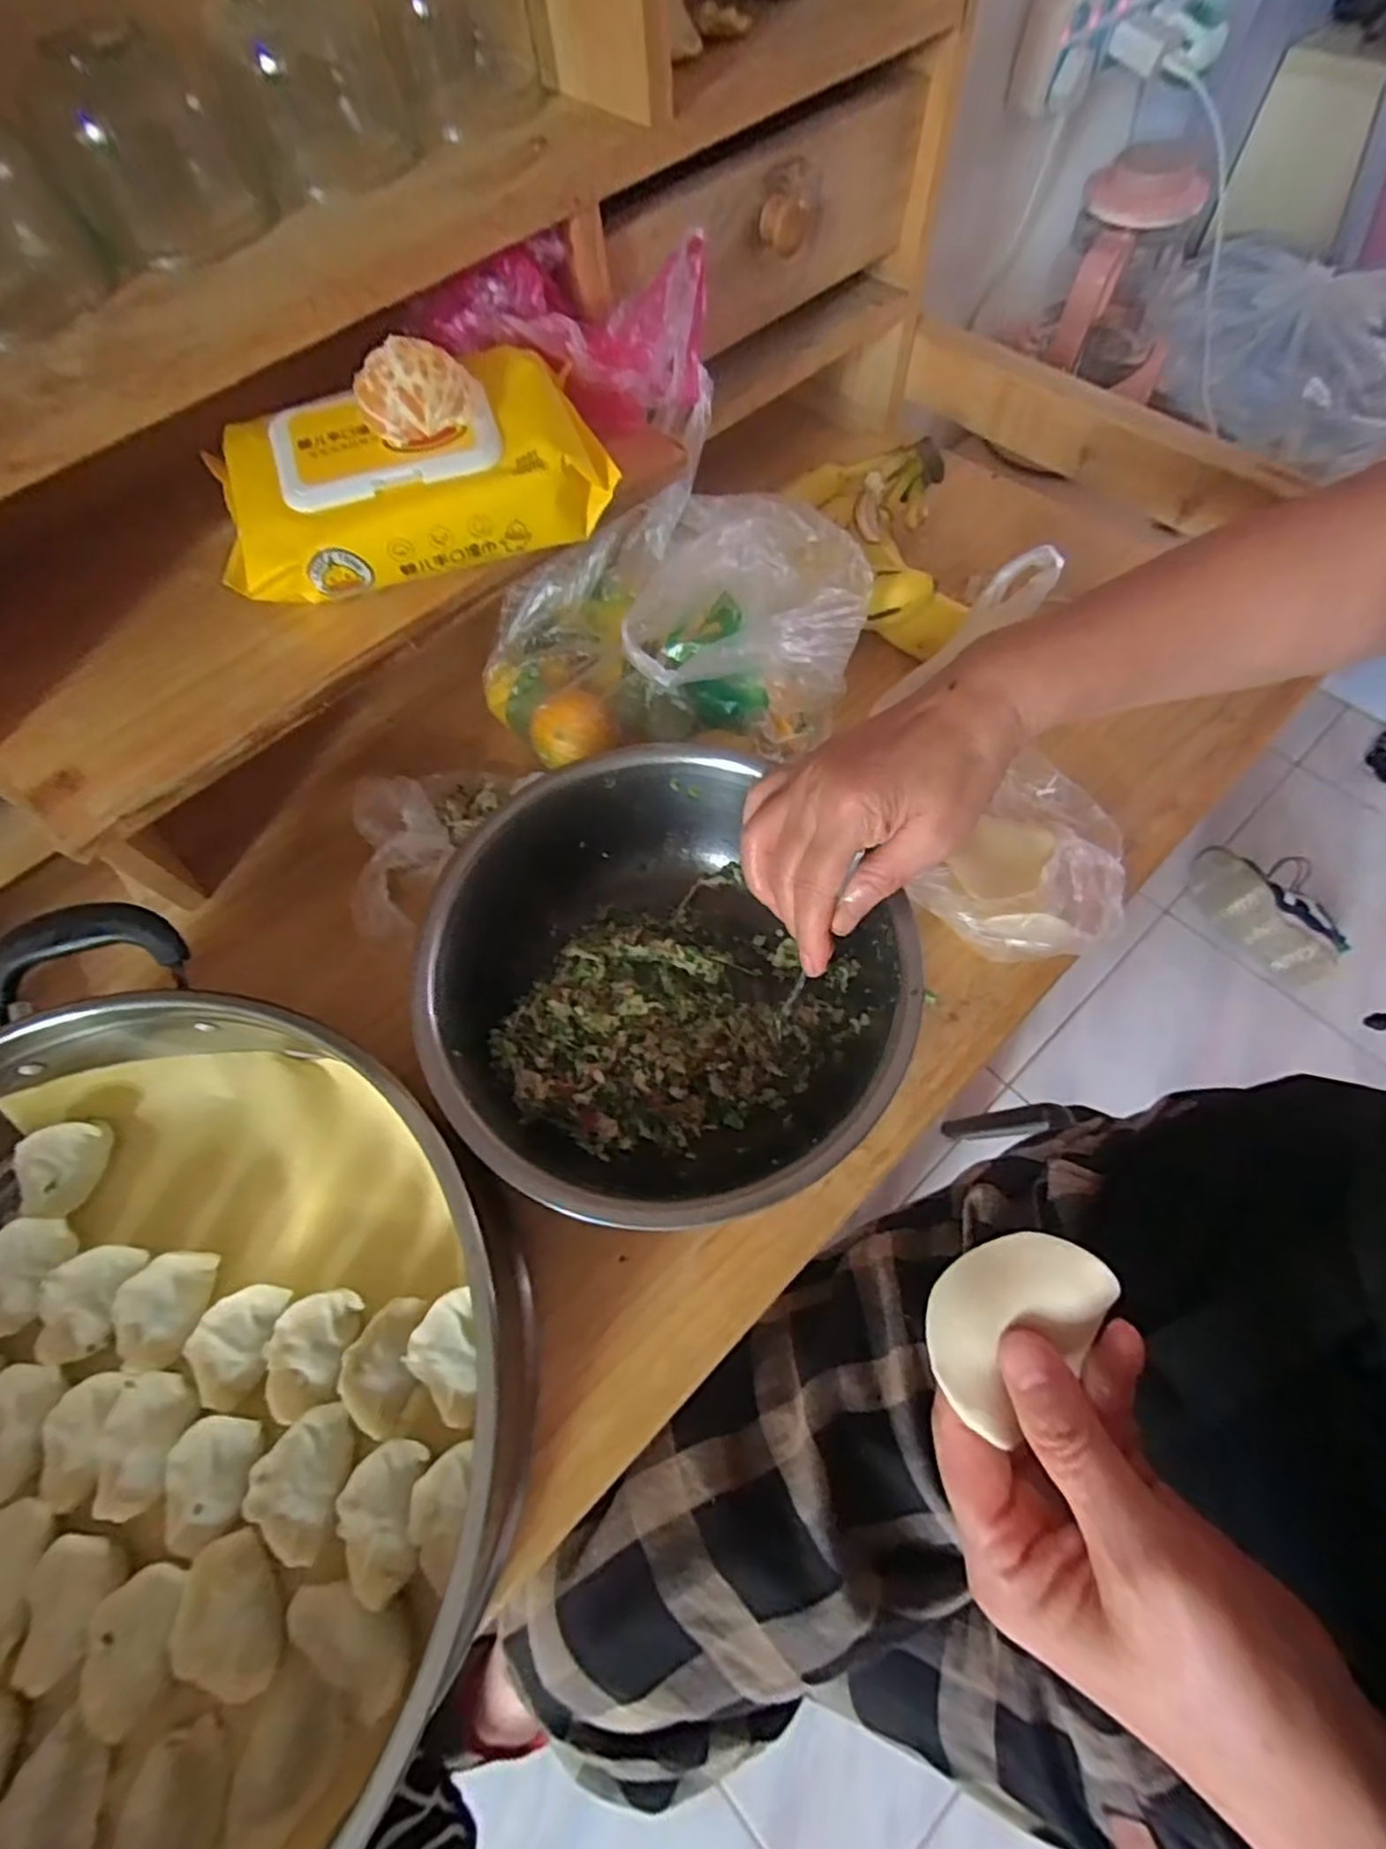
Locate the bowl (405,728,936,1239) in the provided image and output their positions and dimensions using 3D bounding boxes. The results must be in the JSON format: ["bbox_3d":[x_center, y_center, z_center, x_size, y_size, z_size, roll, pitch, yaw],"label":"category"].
[{"bbox_3d":[-0.017,0.033,0.348,0.201,0.079,0.216,-1,64,3],"label":"bowl"}]

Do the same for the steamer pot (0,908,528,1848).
[{"bbox_3d":[-0.235,0.202,0.281,0.316,0.096,0.308,-1,64,3],"label":"steamer pot"}]

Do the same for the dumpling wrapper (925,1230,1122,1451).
[{"bbox_3d":[0.102,0.124,0.223,0.061,0.011,0.044,-33,67,-12],"label":"dumpling wrapper"}]

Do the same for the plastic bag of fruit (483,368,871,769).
[{"bbox_3d":[-0.010,-0.169,0.410,0.209,0.088,0.170,-30,66,-10],"label":"plastic bag of fruit"}]

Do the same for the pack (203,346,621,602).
[{"bbox_3d":[-0.127,-0.205,0.325,0.172,0.047,0.086,-19,65,-5],"label":"pack"}]

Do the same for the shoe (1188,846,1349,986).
[{"bbox_3d":[0.860,-0.022,1.062,0.097,0.095,0.232,-34,67,-12],"label":"shoe"}]

